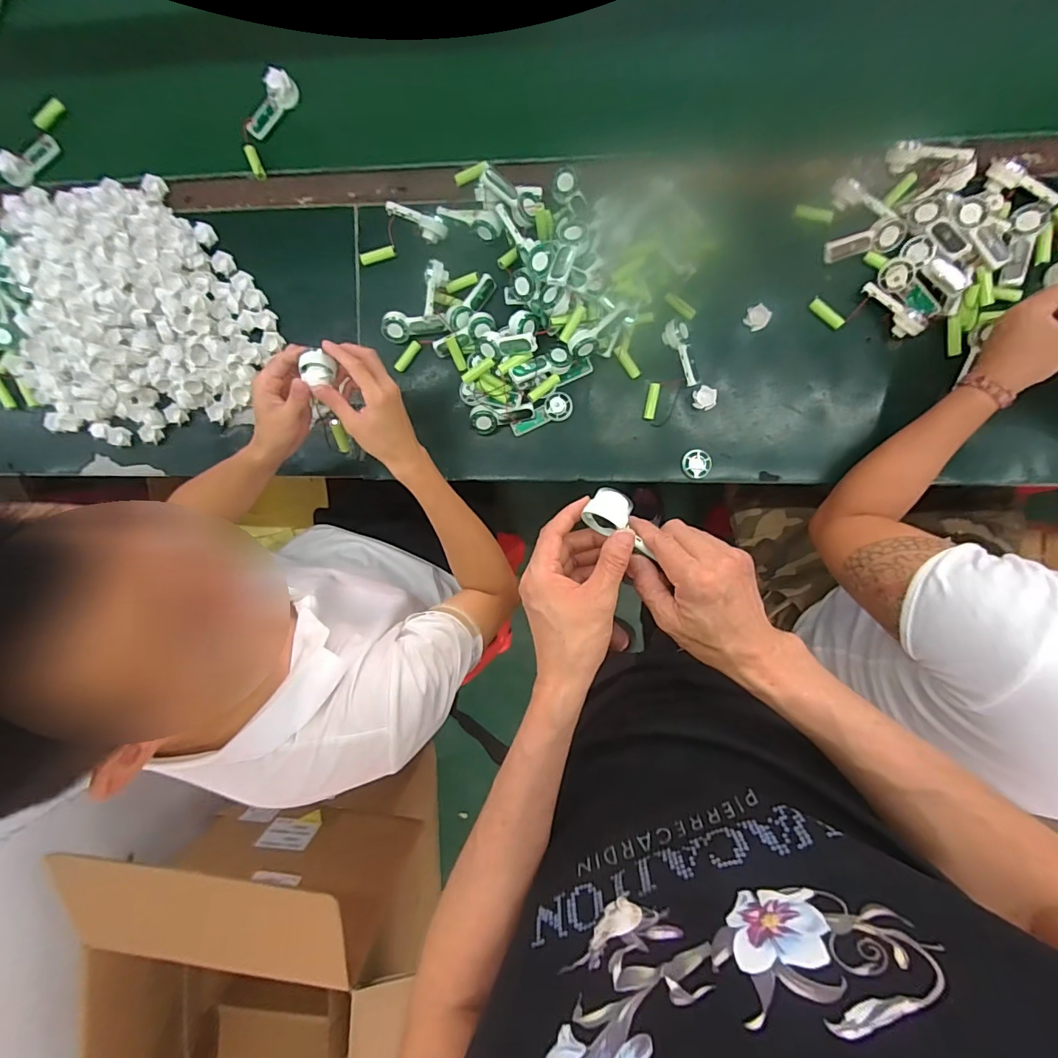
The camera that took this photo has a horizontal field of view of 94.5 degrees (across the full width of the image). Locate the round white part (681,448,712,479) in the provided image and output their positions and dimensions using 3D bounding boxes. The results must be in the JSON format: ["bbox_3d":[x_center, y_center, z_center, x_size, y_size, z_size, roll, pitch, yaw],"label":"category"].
[{"bbox_3d":[0.242,-0.094,0.703,0.041,0.008,0.040,0,94,5],"label":"round white part"}]

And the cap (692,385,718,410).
[{"bbox_3d":[0.248,-0.185,0.693,0.031,0.015,0.033,0,94,5],"label":"cap"}]

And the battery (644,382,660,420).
[{"bbox_3d":[0.177,-0.183,0.702,0.015,0.015,0.050,9,103,5],"label":"battery"}]

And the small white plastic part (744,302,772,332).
[{"bbox_3d":[0.314,-0.291,0.674,0.031,0.012,0.032,0,94,5],"label":"small white plastic part"}]

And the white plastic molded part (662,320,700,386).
[{"bbox_3d":[0.215,-0.245,0.681,0.036,0.028,0.091,-28,108,6],"label":"white plastic molded part"}]

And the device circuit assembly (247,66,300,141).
[{"bbox_3d":[-0.382,-0.627,0.728,0.094,0.046,0.027,-40,90,19],"label":"device circuit assembly"}]

